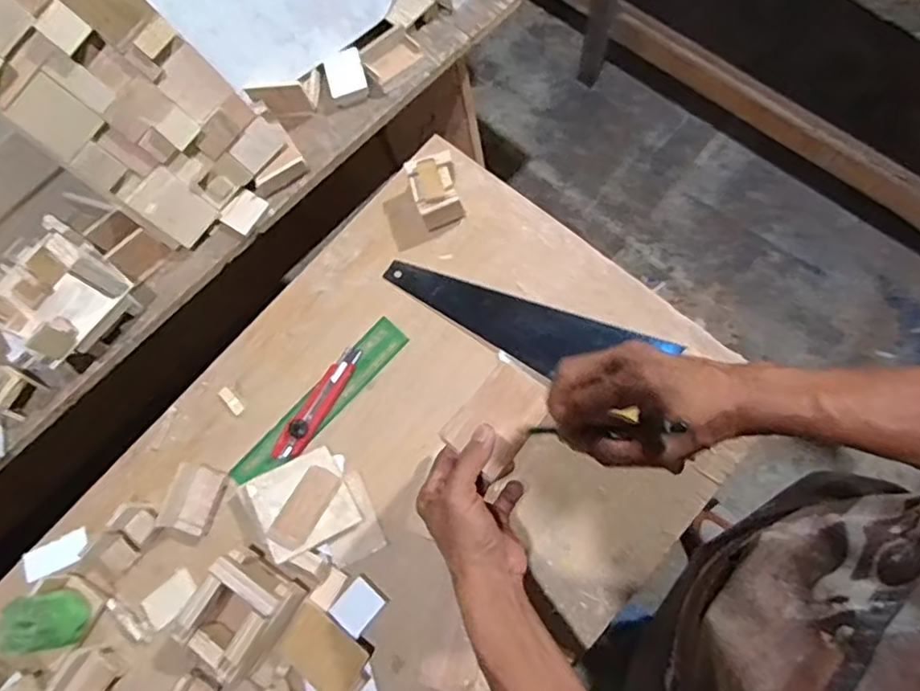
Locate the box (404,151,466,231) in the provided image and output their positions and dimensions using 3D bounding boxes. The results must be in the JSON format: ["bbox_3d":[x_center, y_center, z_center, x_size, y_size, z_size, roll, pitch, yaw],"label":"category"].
[{"bbox_3d":[-0.028,-0.181,0.744,0.060,0.054,0.085,-17,72,3],"label":"box"}]

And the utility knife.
[{"bbox_3d":[-0.158,0.064,0.695,0.031,0.017,0.145,30,80,15],"label":"utility knife"}]

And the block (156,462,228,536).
[{"bbox_3d":[-0.289,0.167,0.674,0.044,0.032,0.070,14,76,12],"label":"block"}]

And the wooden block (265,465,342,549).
[{"bbox_3d":[-0.158,0.166,0.641,0.037,0.027,0.085,27,59,9],"label":"wooden block"}]

